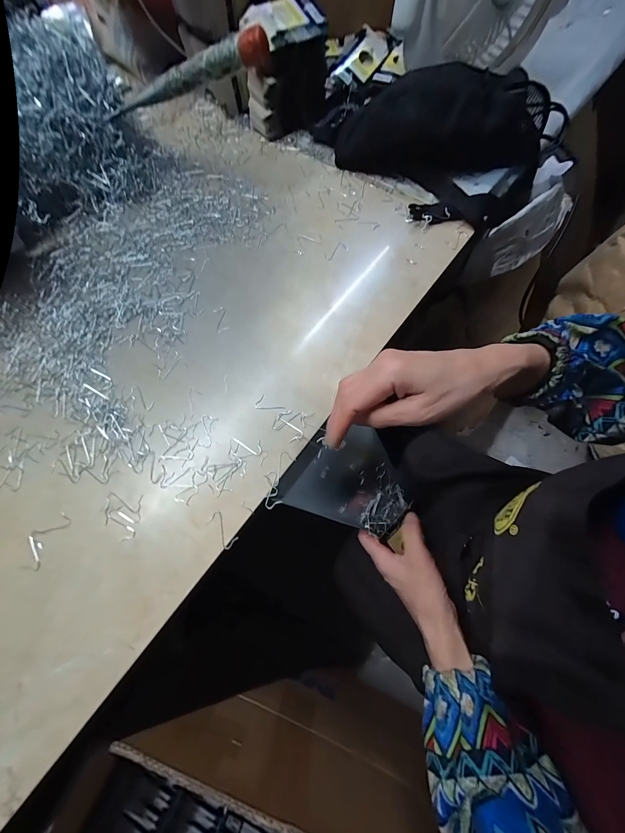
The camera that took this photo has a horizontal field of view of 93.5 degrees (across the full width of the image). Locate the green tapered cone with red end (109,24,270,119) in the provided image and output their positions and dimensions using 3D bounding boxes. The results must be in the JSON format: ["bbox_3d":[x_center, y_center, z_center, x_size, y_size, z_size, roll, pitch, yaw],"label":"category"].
[{"bbox_3d":[-0.157,-0.408,0.358,0.219,0.030,0.034,0,70,19],"label":"green tapered cone with red end"}]

